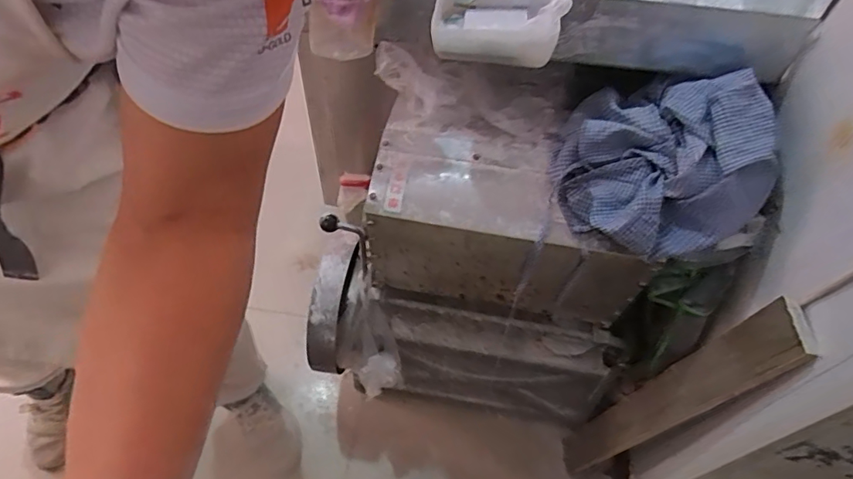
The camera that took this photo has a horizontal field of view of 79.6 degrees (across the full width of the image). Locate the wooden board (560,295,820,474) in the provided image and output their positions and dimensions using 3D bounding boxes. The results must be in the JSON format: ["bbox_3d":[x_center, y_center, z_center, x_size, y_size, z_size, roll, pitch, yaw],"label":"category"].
[{"bbox_3d":[0.398,0.310,0.930,0.025,0.779,0.084,-2,57,-8],"label":"wooden board"}]

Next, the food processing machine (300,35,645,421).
[{"bbox_3d":[0.073,0.057,1.025,0.588,0.692,0.413,0,53,-3],"label":"food processing machine"}]

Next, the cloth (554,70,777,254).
[{"bbox_3d":[0.307,-0.123,0.695,0.229,0.167,0.267,-18,56,-16],"label":"cloth"}]

